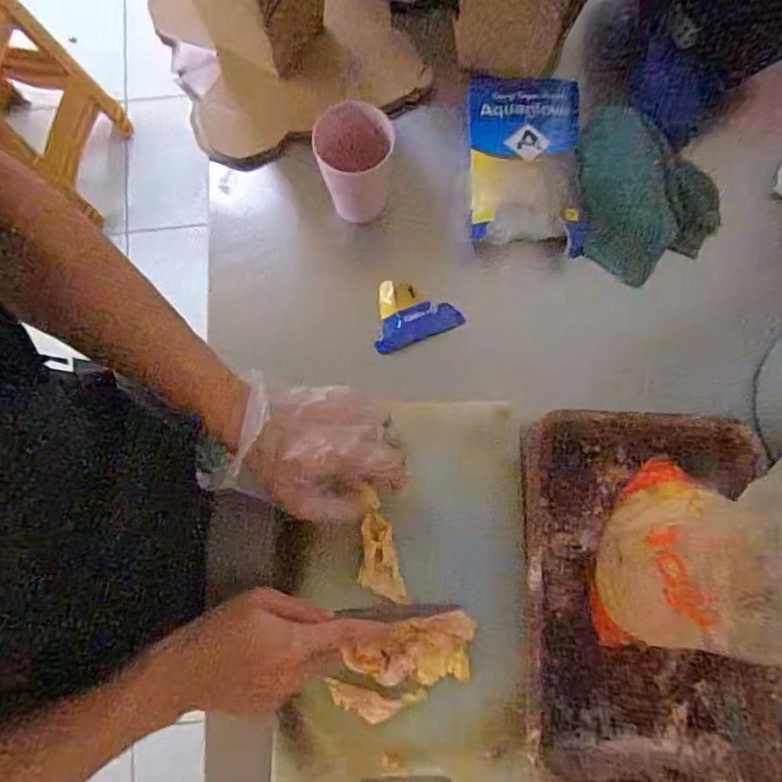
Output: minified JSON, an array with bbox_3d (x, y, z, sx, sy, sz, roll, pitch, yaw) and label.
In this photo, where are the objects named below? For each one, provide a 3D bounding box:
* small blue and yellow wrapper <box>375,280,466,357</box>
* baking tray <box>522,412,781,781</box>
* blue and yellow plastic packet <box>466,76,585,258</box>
[{"bbox_3d":[0.029,-0.071,0.555,0.083,0.022,0.068,6,79,2],"label":"small blue and yellow wrapper"},{"bbox_3d":[0.226,0.177,0.488,0.209,0.050,0.304,2,79,1],"label":"baking tray"},{"bbox_3d":[0.134,-0.236,0.563,0.110,0.027,0.184,-1,79,0],"label":"blue and yellow plastic packet"}]

